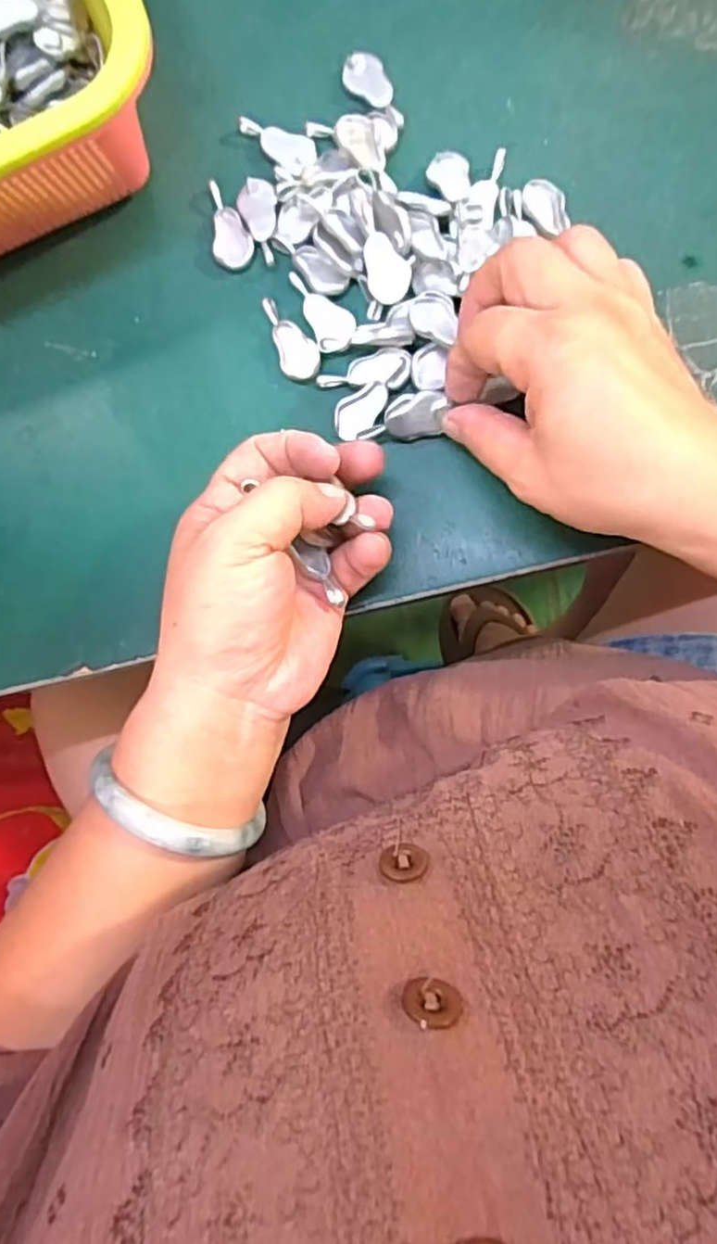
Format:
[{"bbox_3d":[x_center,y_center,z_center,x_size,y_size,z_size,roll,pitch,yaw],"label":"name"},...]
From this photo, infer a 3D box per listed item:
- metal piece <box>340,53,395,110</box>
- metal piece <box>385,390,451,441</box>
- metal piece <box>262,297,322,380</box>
[{"bbox_3d":[0.004,-0.247,0.313,0.017,0.004,0.030,-36,84,3],"label":"metal piece"},{"bbox_3d":[0.024,-0.088,0.293,0.024,0.013,0.016,-5,87,7],"label":"metal piece"},{"bbox_3d":[-0.029,-0.128,0.309,0.018,0.005,0.040,-16,85,5],"label":"metal piece"}]

